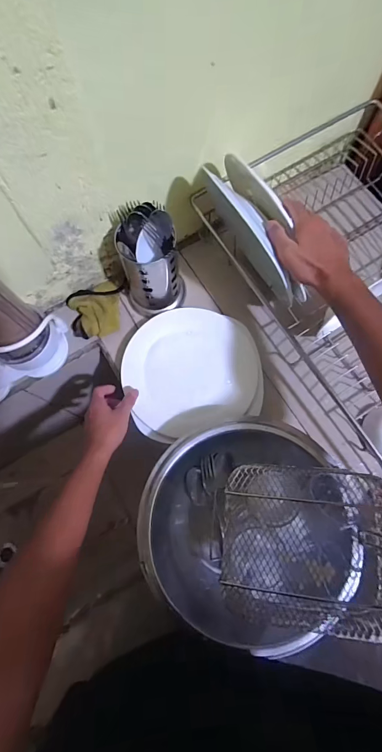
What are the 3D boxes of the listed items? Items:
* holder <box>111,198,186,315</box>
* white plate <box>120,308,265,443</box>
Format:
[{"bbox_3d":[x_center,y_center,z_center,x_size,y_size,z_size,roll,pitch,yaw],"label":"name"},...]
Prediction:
[{"bbox_3d":[-0.071,-0.204,0.602,0.109,0.206,0.106,-9,74,-2],"label":"holder"},{"bbox_3d":[0.001,-0.016,0.628,0.242,0.019,0.233,0,74,1],"label":"white plate"}]

